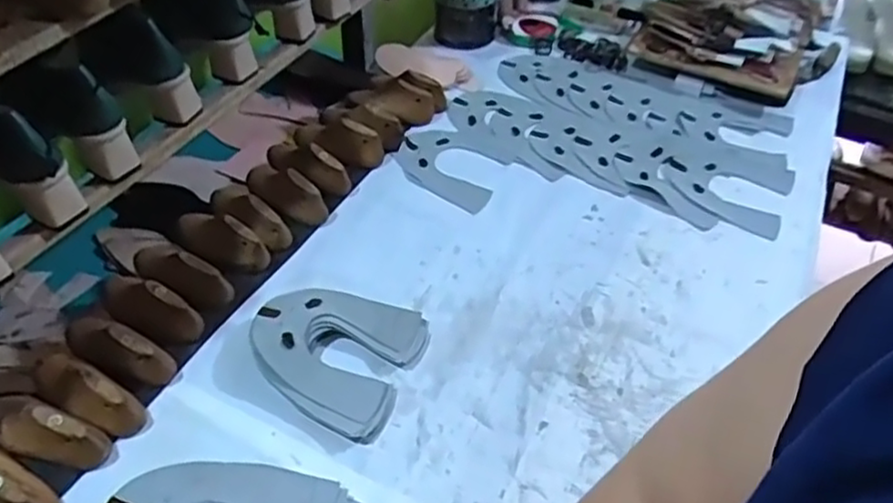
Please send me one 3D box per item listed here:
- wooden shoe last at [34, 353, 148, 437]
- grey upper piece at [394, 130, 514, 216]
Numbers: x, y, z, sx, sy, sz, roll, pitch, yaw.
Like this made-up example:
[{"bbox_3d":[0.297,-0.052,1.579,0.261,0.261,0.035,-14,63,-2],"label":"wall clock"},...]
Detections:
[{"bbox_3d":[-0.364,0.136,0.681,0.137,0.053,0.049,20,49,15],"label":"wooden shoe last"},{"bbox_3d":[0.010,-0.126,0.974,0.159,0.008,0.132,31,58,21],"label":"grey upper piece"}]

